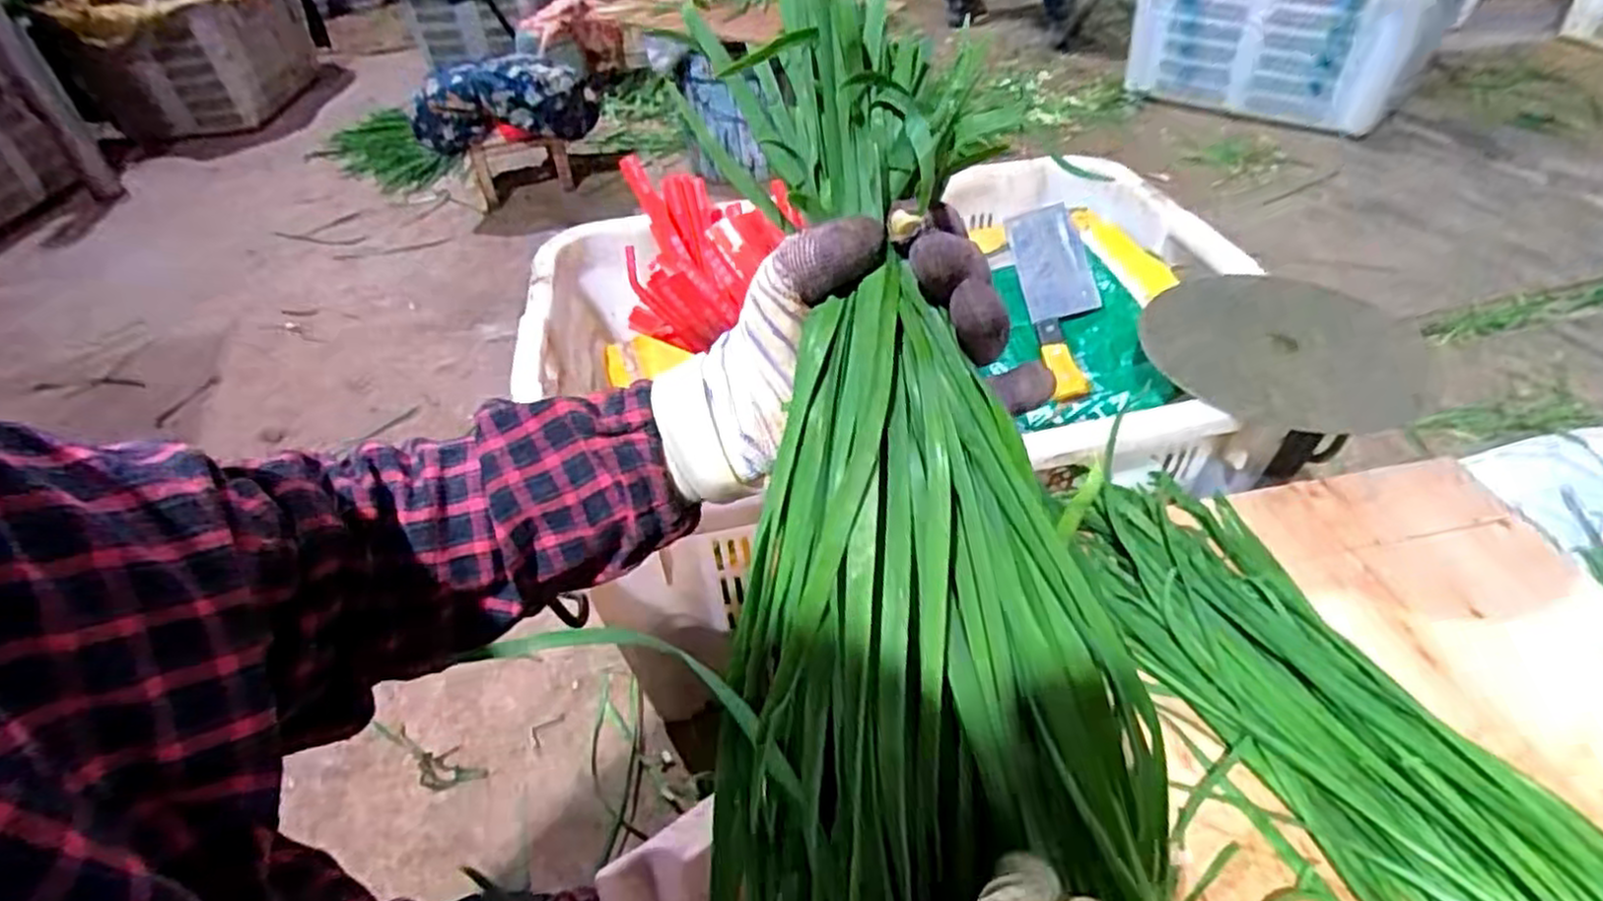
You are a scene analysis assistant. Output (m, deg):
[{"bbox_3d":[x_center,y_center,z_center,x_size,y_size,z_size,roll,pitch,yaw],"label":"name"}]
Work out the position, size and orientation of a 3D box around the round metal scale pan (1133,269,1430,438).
[{"bbox_3d":[0.390,-0.088,0.611,0.202,0.015,0.213,-3,43,2],"label":"round metal scale pan"}]

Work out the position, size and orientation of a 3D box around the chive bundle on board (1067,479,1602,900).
[{"bbox_3d":[0.329,0.175,0.445,0.175,0.045,0.448,-14,44,-10],"label":"chive bundle on board"}]

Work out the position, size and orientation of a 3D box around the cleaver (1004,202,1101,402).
[{"bbox_3d":[0.253,-0.152,0.745,0.071,0.018,0.246,0,58,5],"label":"cleaver"}]

